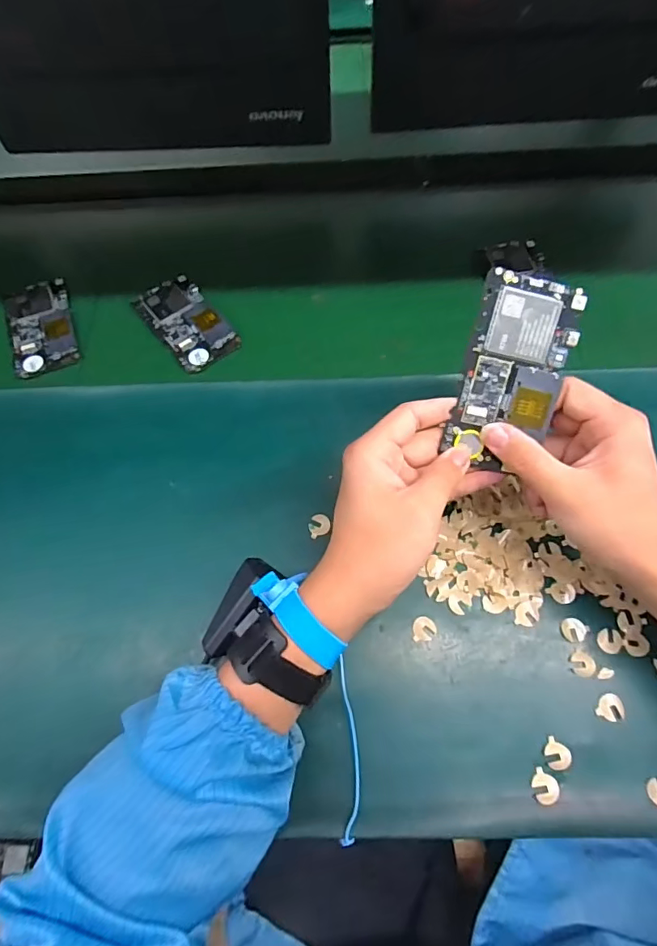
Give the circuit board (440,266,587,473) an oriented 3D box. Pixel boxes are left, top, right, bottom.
[{"bbox_3d":[0.122,-0.065,0.313,0.063,0.004,0.122,12,102,-1],"label":"circuit board"}]

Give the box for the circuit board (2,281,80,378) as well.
[{"bbox_3d":[-0.306,-0.158,0.508,0.064,0.012,0.115,-20,64,-5],"label":"circuit board"}]

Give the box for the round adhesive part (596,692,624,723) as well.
[{"bbox_3d":[0.200,0.166,0.336,0.017,0.004,0.018,-2,64,4],"label":"round adhesive part"}]

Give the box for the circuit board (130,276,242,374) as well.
[{"bbox_3d":[-0.151,-0.161,0.504,0.067,0.007,0.123,-35,66,-12],"label":"circuit board"}]

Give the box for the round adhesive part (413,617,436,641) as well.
[{"bbox_3d":[0.073,0.118,0.362,0.016,0.004,0.018,-2,64,4],"label":"round adhesive part"}]

